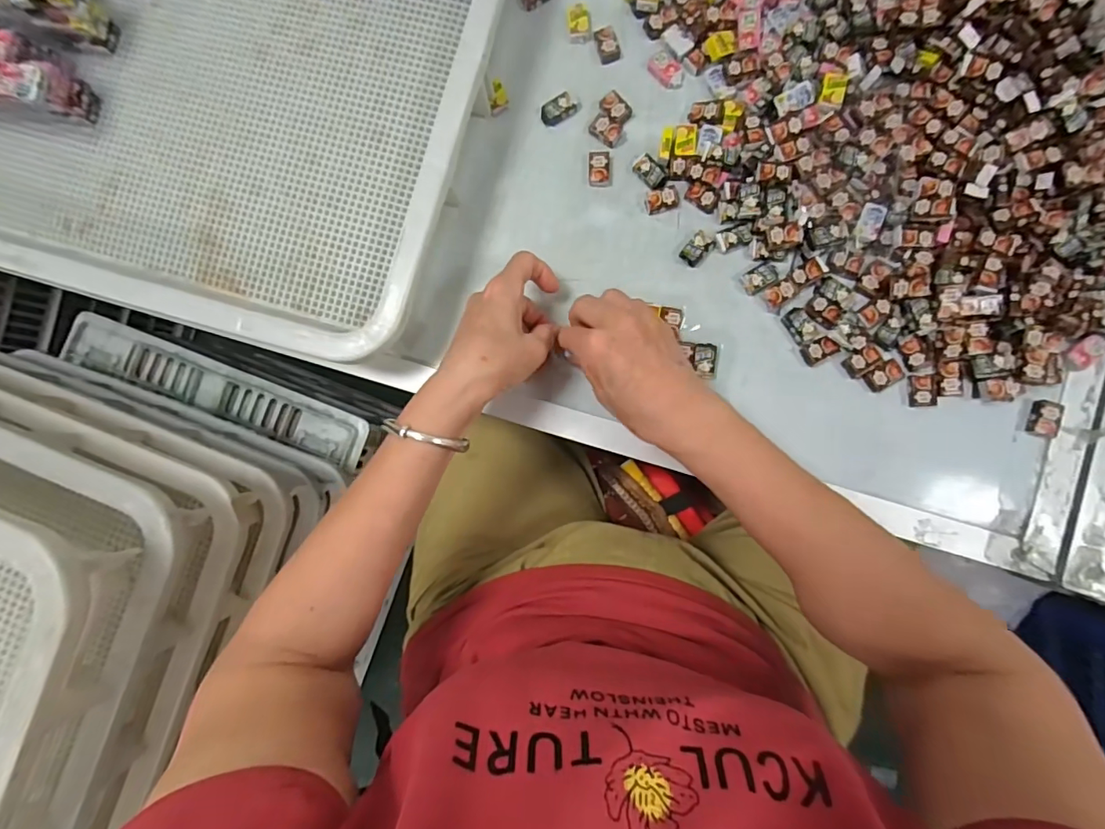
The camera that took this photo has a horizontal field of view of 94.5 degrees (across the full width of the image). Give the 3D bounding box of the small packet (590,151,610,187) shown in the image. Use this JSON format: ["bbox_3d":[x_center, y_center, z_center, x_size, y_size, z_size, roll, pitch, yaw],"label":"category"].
[{"bbox_3d":[0.039,-0.204,0.424,0.017,0.008,0.029,0,87,6],"label":"small packet"}]

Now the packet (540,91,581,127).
[{"bbox_3d":[0.006,-0.259,0.431,0.034,0.007,0.021,-28,85,4],"label":"packet"}]

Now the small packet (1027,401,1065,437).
[{"bbox_3d":[0.367,0.003,0.379,0.020,0.009,0.026,13,89,6],"label":"small packet"}]

